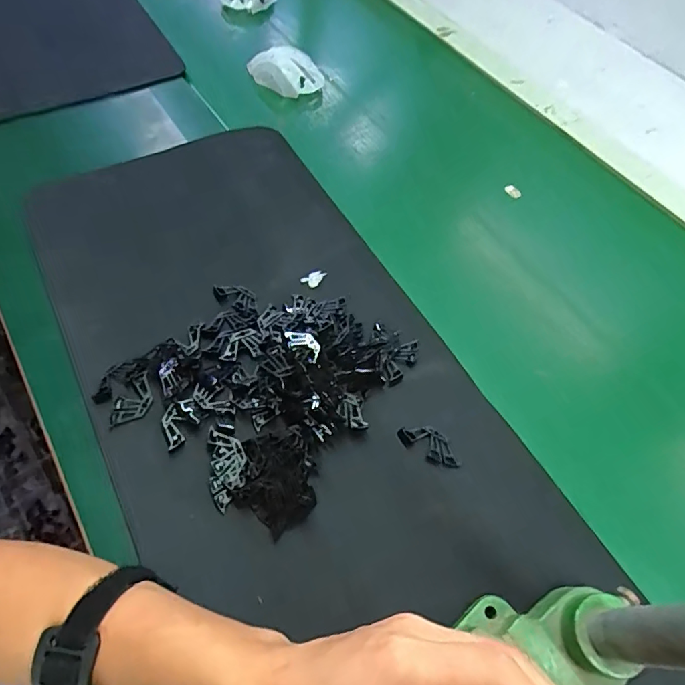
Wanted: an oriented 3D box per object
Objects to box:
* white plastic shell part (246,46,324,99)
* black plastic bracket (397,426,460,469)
[{"bbox_3d":[-0.079,-0.383,0.678,0.105,0.052,0.064,-16,62,-13],"label":"white plastic shell part"},{"bbox_3d":[0.073,0.082,0.392,0.054,0.008,0.025,30,62,13],"label":"black plastic bracket"}]

